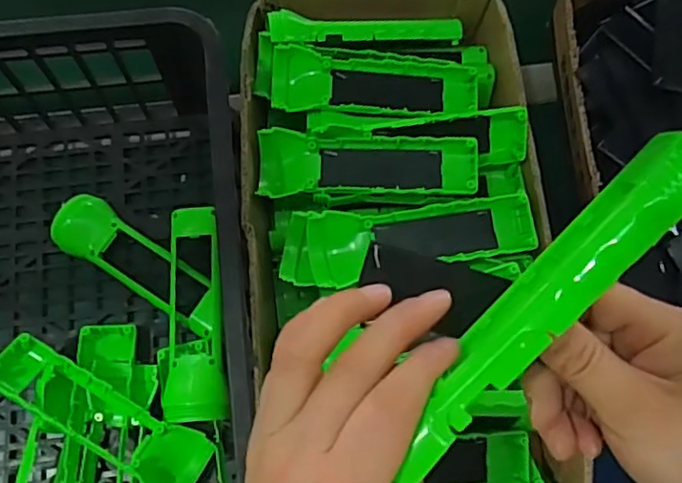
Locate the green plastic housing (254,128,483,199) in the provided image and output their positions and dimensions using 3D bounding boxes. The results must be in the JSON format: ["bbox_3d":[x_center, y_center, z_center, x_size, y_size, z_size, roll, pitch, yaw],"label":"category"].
[{"bbox_3d":[0.018,-0.055,0.468,0.161,0.033,0.044,3,72,-1],"label":"green plastic housing"}]

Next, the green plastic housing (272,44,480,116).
[{"bbox_3d":[0.028,-0.124,0.489,0.162,0.022,0.051,3,72,-1],"label":"green plastic housing"}]

